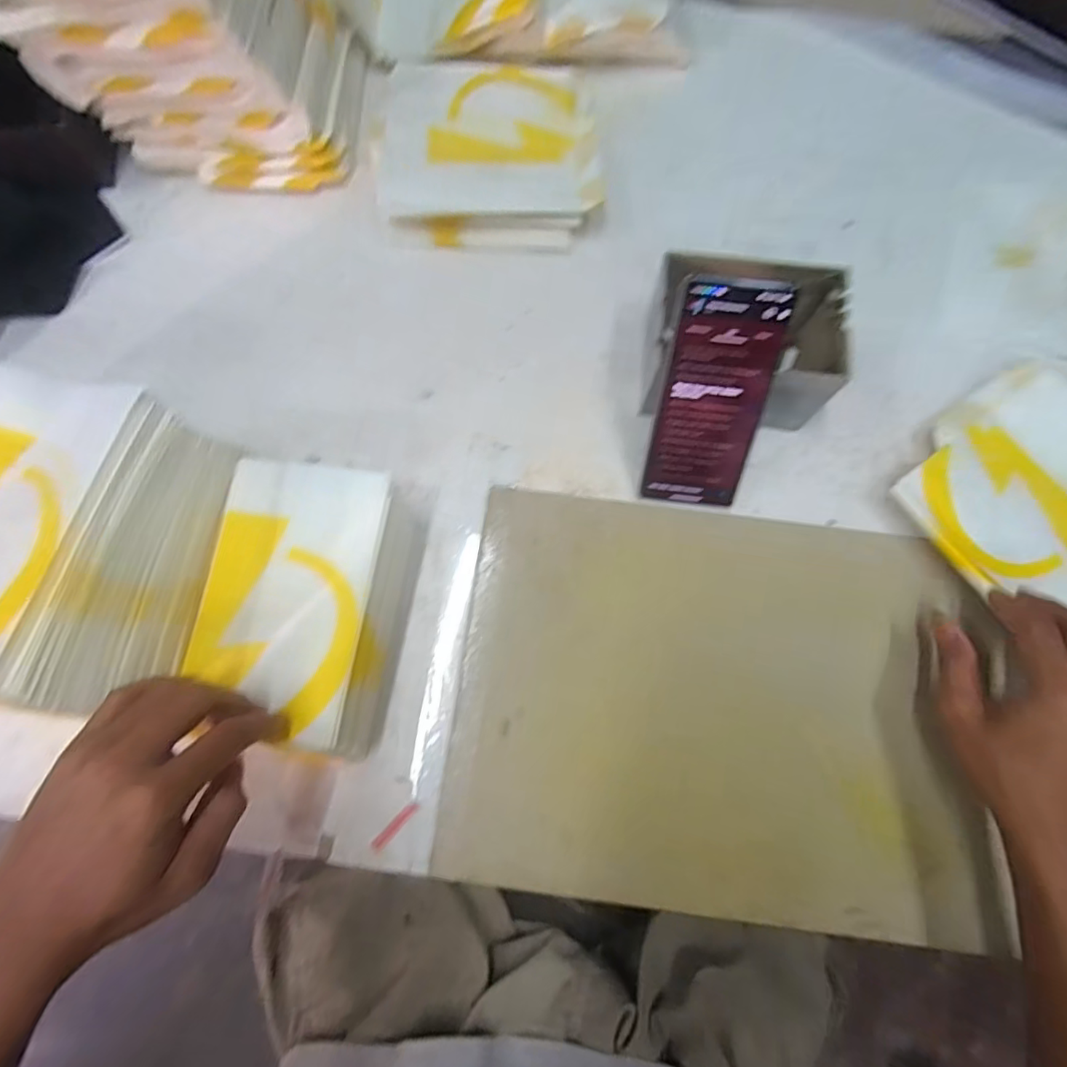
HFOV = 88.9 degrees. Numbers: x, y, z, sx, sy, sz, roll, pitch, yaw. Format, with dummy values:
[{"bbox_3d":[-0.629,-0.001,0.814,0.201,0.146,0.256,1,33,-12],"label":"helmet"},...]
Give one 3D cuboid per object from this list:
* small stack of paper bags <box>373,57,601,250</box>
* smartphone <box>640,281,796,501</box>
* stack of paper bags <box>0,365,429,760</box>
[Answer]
[{"bbox_3d":[-0.041,-0.365,0.514,0.201,0.033,0.197,1,75,0],"label":"small stack of paper bags"},{"bbox_3d":[0.128,-0.093,0.392,0.073,0.164,0.007,6,33,1],"label":"smartphone"},{"bbox_3d":[-0.261,0.015,0.356,0.343,0.145,0.175,11,75,3],"label":"stack of paper bags"}]

